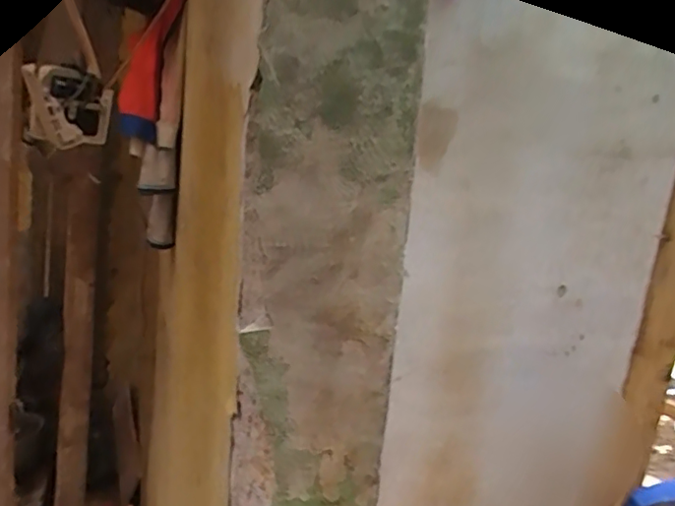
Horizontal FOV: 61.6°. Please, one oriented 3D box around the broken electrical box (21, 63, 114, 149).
[{"bbox_3d":[-0.302,-0.164,0.637,0.085,0.084,0.060,3,9,-22],"label":"broken electrical box"}]

